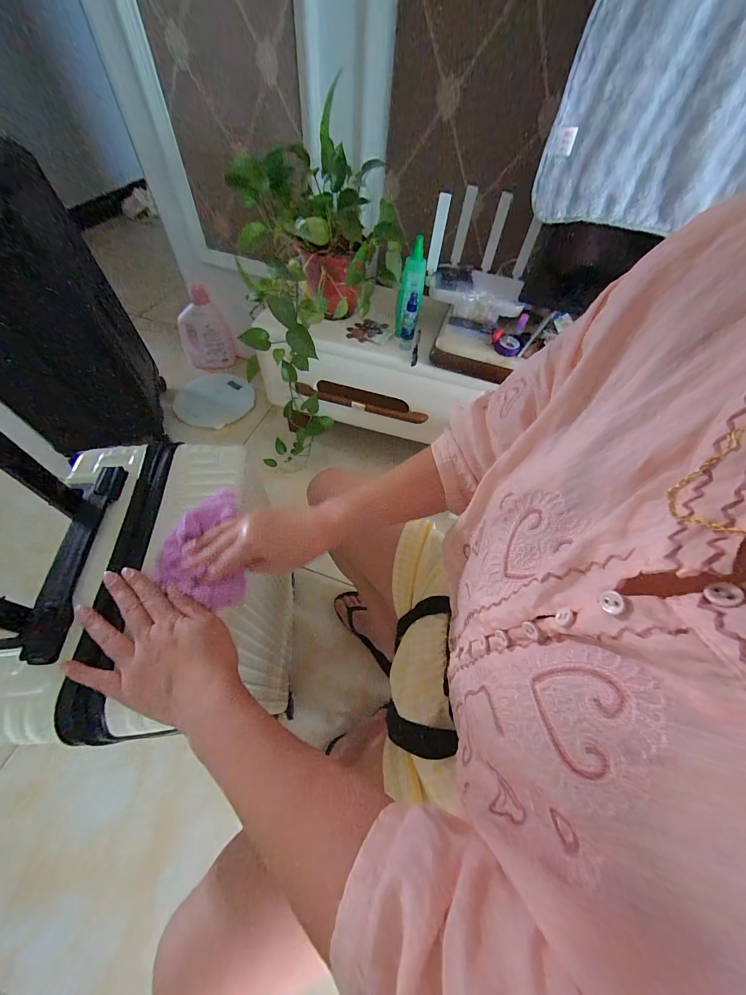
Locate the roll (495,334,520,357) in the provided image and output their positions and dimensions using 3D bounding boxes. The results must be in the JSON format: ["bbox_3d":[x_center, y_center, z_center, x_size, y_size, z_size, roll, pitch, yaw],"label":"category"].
[{"bbox_3d":[0.286,-0.321,0.697,0.051,0.023,0.050,2,57,-3],"label":"roll"}]

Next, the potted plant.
[{"bbox_3d":[-0.129,-0.370,0.816,0.342,0.641,0.277,4,57,-3],"label":"potted plant"}]

